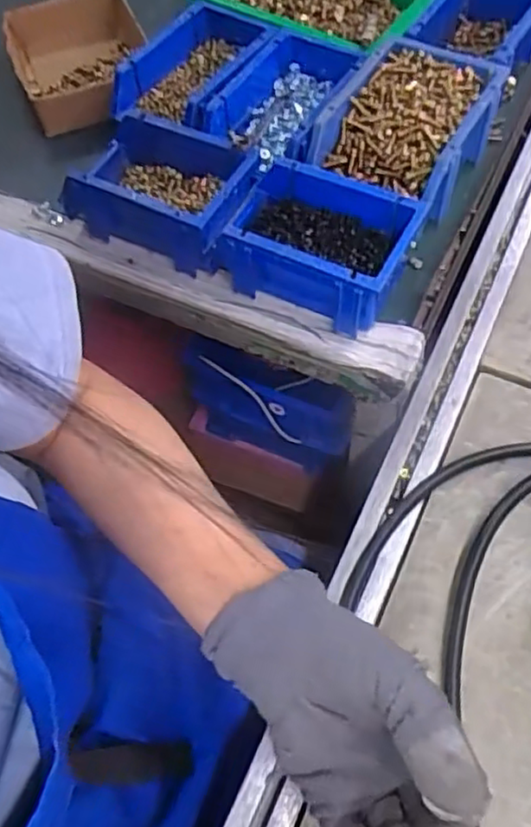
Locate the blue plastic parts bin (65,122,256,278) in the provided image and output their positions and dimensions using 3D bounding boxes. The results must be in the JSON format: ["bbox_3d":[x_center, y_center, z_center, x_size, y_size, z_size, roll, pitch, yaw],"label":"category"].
[{"bbox_3d":[-0.092,-0.199,0.594,0.157,0.069,0.097,23,66,16],"label":"blue plastic parts bin"}]

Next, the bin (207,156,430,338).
[{"bbox_3d":[0.041,-0.141,0.553,0.151,0.070,0.097,23,66,16],"label":"bin"}]

